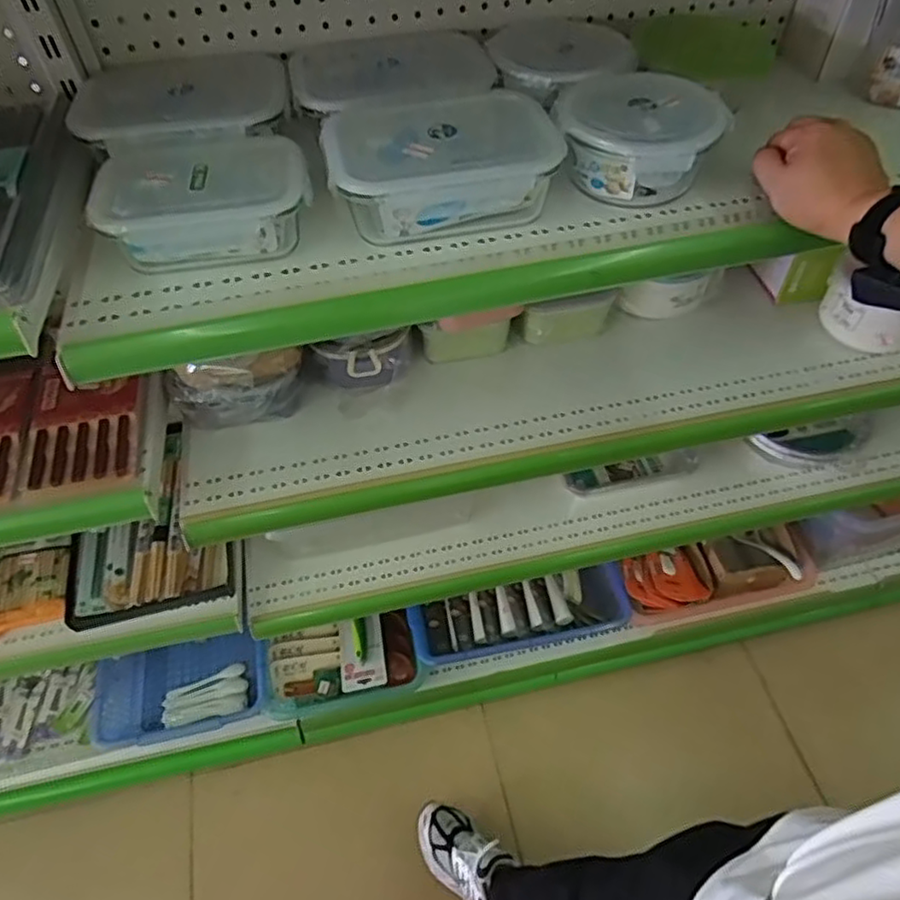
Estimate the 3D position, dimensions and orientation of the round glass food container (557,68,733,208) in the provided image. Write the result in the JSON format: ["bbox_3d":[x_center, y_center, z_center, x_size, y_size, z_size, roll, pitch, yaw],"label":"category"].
[{"bbox_3d":[0.174,-0.289,0.604,0.137,0.066,0.133,-1,53,1],"label":"round glass food container"}]

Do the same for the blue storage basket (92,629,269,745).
[{"bbox_3d":[-0.493,0.435,1.184,0.303,0.077,0.167,-15,55,-10],"label":"blue storage basket"}]

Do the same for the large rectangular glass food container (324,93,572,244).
[{"bbox_3d":[-0.004,-0.259,0.589,0.210,0.065,0.147,-9,54,-6],"label":"large rectangular glass food container"}]

